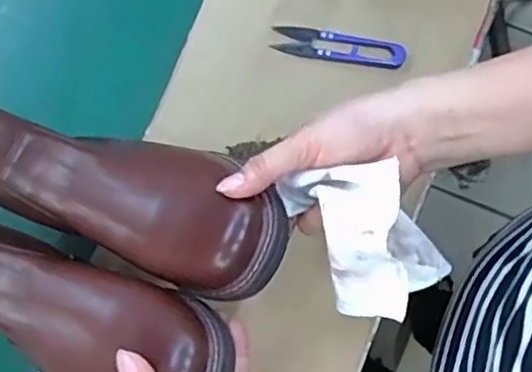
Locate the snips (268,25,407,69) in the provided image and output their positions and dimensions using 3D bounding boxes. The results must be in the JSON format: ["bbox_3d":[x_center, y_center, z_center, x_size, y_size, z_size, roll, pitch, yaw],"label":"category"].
[{"bbox_3d":[0.066,-0.125,0.584,0.118,0.004,0.028,10,79,2],"label":"snips"}]

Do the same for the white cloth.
[{"bbox_3d":[0.058,0.027,0.381,0.068,0.079,0.101,-38,81,-7],"label":"white cloth"}]

